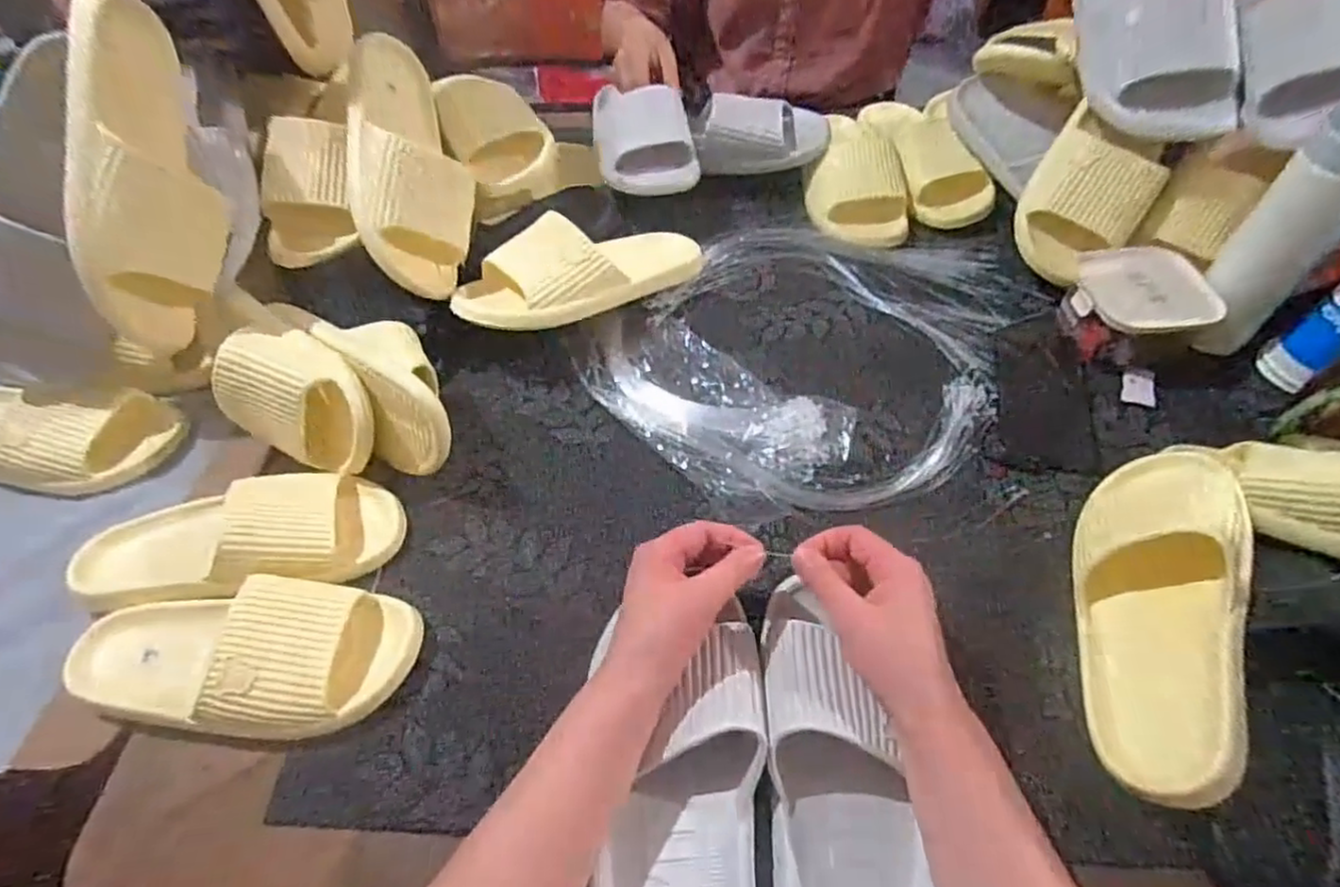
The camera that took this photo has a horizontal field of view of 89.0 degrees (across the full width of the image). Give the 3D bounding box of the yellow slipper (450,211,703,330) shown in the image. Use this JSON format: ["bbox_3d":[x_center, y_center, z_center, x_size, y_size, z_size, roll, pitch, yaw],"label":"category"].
[{"bbox_3d":[-0.080,-0.179,0.681,0.270,0.069,0.092,-19,53,-26],"label":"yellow slipper"}]

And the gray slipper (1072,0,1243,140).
[{"bbox_3d":[0.466,-0.408,0.662,0.123,0.080,0.258,-1,84,16],"label":"gray slipper"}]

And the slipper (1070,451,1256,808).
[{"bbox_3d":[0.323,0.103,0.456,0.103,0.063,0.249,-12,50,44],"label":"slipper"}]

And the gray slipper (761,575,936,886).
[{"bbox_3d":[0.097,0.208,0.408,0.083,0.069,0.262,-4,61,0],"label":"gray slipper"}]

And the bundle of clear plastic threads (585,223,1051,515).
[{"bbox_3d":[0.156,-0.112,0.678,0.441,0.024,0.345,-38,59,-23],"label":"bundle of clear plastic threads"}]

